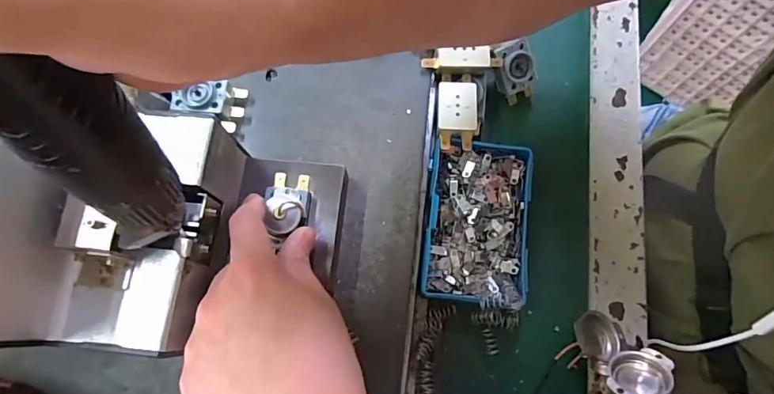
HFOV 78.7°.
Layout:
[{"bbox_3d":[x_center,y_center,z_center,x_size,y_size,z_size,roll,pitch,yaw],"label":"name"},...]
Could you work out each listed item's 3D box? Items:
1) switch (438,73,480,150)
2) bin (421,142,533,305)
[{"bbox_3d":[0.051,-0.062,0.340,0.028,0.019,0.050,2,74,1],"label":"switch"},{"bbox_3d":[0.064,0.018,0.336,0.069,0.029,0.112,7,74,2],"label":"bin"}]

